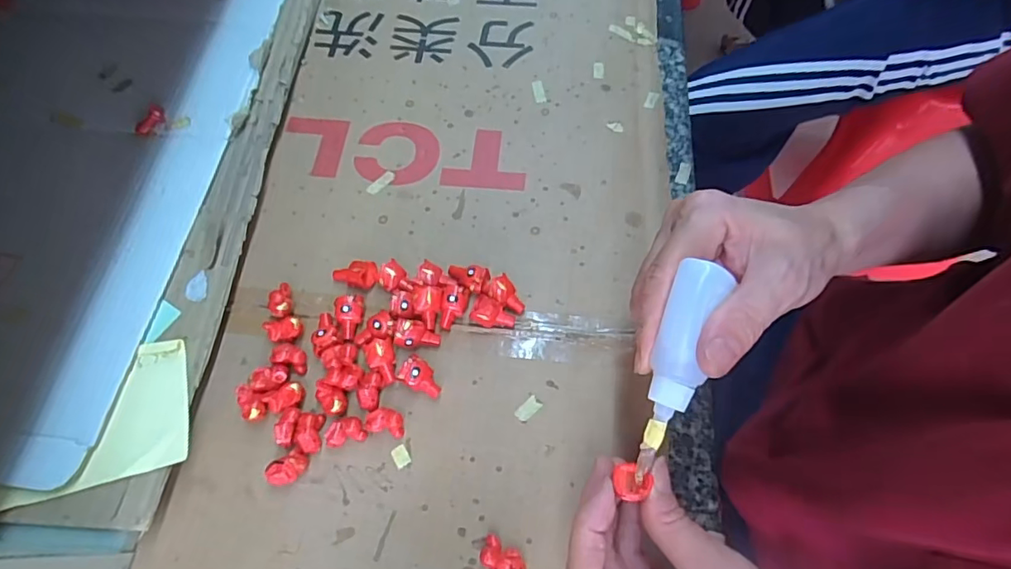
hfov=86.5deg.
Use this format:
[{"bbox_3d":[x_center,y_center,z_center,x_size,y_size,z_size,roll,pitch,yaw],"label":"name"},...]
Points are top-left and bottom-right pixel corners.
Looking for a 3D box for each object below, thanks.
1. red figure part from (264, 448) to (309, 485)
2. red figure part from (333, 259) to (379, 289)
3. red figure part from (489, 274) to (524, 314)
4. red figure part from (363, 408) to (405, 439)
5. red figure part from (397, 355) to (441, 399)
[{"bbox_3d":[-0.114,0.097,0.284,0.020,0.013,0.015,-33,69,-14],"label":"red figure part"},{"bbox_3d":[-0.092,-0.005,0.329,0.029,0.015,0.017,6,65,3],"label":"red figure part"},{"bbox_3d":[0.000,0.008,0.320,0.015,0.012,0.024,-34,70,-15],"label":"red figure part"},{"bbox_3d":[-0.065,0.075,0.292,0.021,0.011,0.013,13,66,6],"label":"red figure part"},{"bbox_3d":[-0.046,0.052,0.300,0.024,0.013,0.015,32,69,14],"label":"red figure part"}]

